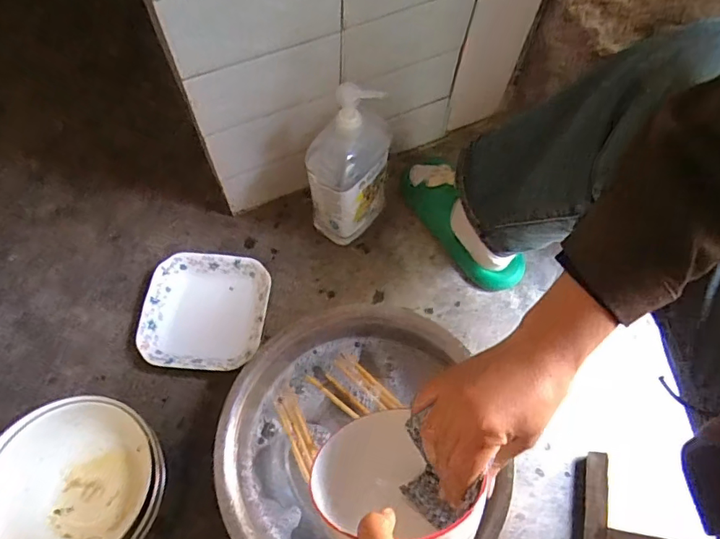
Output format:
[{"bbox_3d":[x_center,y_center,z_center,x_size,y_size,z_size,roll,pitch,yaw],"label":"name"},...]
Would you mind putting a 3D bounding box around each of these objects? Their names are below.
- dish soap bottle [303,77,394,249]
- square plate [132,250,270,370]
[{"bbox_3d":[-0.012,-0.142,0.708,0.077,0.280,0.109,38,69,15],"label":"dish soap bottle"},{"bbox_3d":[-0.230,0.066,0.737,0.179,0.050,0.169,7,64,1],"label":"square plate"}]

